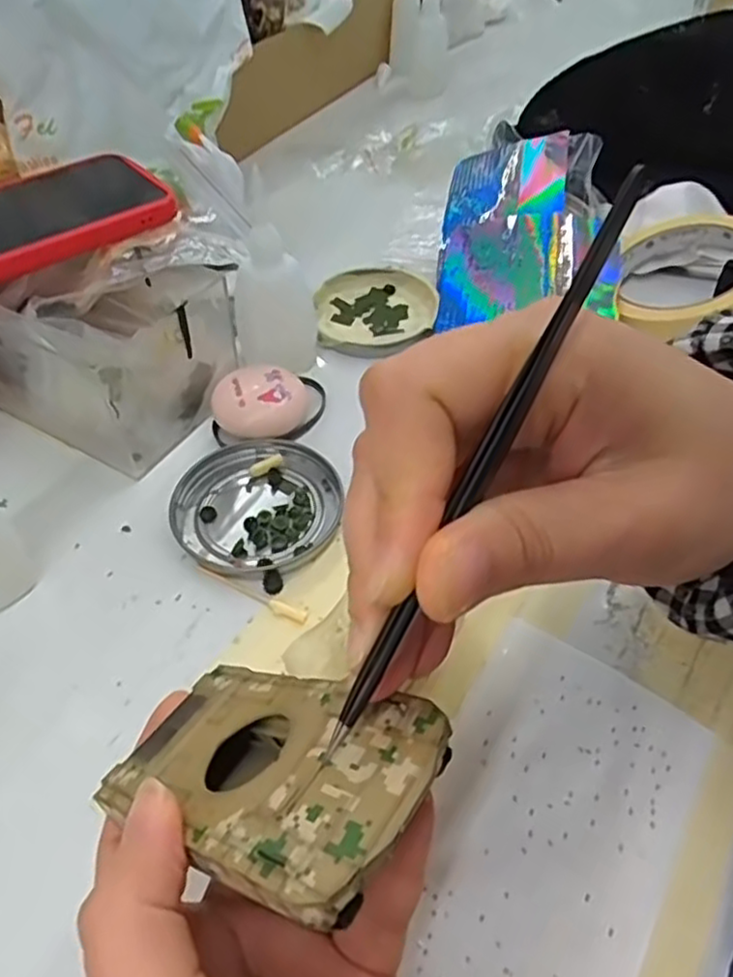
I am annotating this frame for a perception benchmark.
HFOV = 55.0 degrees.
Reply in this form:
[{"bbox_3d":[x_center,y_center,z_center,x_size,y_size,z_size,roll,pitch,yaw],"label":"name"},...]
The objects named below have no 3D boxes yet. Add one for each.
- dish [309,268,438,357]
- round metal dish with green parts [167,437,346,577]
[{"bbox_3d":[0.006,-0.111,0.438,0.074,0.010,0.079,-1,49,1],"label":"dish"},{"bbox_3d":[-0.053,0.007,0.336,0.076,0.008,0.076,-1,49,1],"label":"round metal dish with green parts"}]

